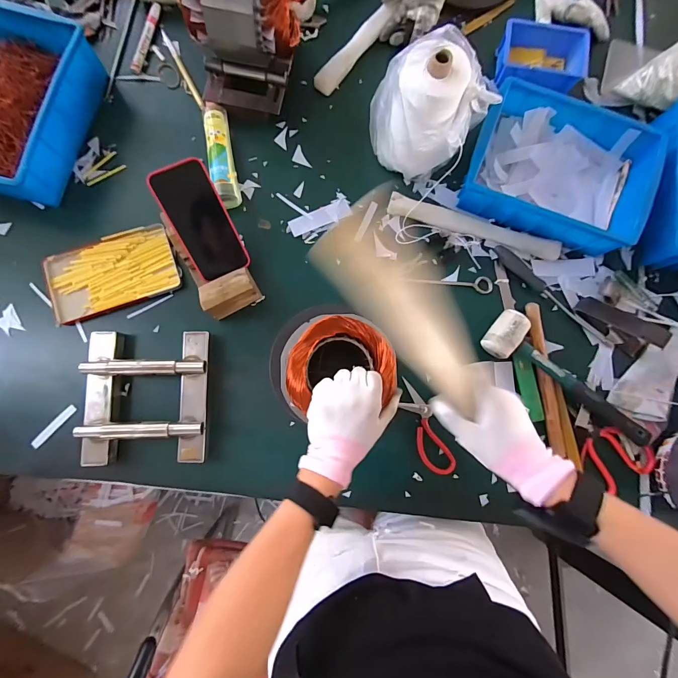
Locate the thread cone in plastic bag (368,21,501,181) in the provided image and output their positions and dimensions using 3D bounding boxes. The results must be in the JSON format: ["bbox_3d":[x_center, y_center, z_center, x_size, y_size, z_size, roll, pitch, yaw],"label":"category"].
[{"bbox_3d":[0.144,-0.350,0.522,0.144,0.163,0.157,43,82,4],"label":"thread cone in plastic bag"}]

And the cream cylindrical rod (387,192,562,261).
[{"bbox_3d":[0.231,-0.195,0.585,0.297,0.020,0.034,17,81,0],"label":"cream cylindrical rod"}]

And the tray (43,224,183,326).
[{"bbox_3d":[-0.370,-0.112,0.556,0.199,0.013,0.124,-19,83,-5],"label":"tray"}]

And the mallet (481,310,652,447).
[{"bbox_3d":[0.364,0.062,0.536,0.286,0.043,0.069,35,82,2],"label":"mallet"}]

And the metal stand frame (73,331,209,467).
[{"bbox_3d":[-0.292,0.087,0.515,0.180,0.042,0.196,0,82,-3],"label":"metal stand frame"}]

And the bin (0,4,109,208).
[{"bbox_3d":[-0.533,-0.372,0.548,0.196,0.088,0.277,15,81,-1],"label":"bin"}]

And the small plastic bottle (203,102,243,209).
[{"bbox_3d":[-0.200,-0.313,0.581,0.042,0.035,0.192,-10,82,-4],"label":"small plastic bottle"}]

